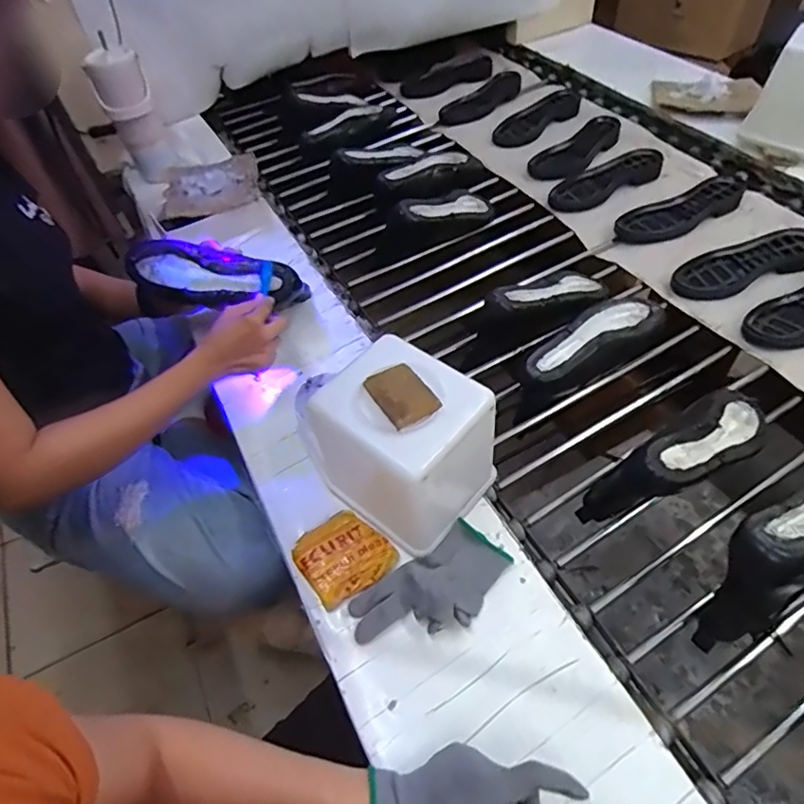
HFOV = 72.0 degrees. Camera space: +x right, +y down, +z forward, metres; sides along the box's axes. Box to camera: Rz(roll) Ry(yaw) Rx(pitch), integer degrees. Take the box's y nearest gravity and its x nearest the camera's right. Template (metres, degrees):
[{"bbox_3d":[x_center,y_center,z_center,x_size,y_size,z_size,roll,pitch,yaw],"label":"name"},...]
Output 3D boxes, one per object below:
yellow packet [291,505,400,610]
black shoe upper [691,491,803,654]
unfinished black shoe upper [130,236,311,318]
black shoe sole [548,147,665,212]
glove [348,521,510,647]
[{"bbox_3d":[-0.064,0.166,0.601,0.090,0.021,0.086,-34,56,-20],"label":"yellow packet"},{"bbox_3d":[0.403,0.152,0.567,0.247,0.113,0.083,-24,53,-13],"label":"black shoe upper"},{"bbox_3d":[-0.265,-0.183,0.788,0.241,0.082,0.060,0,51,7],"label":"unfinished black shoe upper"},{"bbox_3d":[0.396,-0.434,1.072,0.261,0.031,0.094,-26,53,-14],"label":"black shoe sole"},{"bbox_3d":[0.031,0.190,0.566,0.165,0.034,0.087,-32,55,-18],"label":"glove"}]

